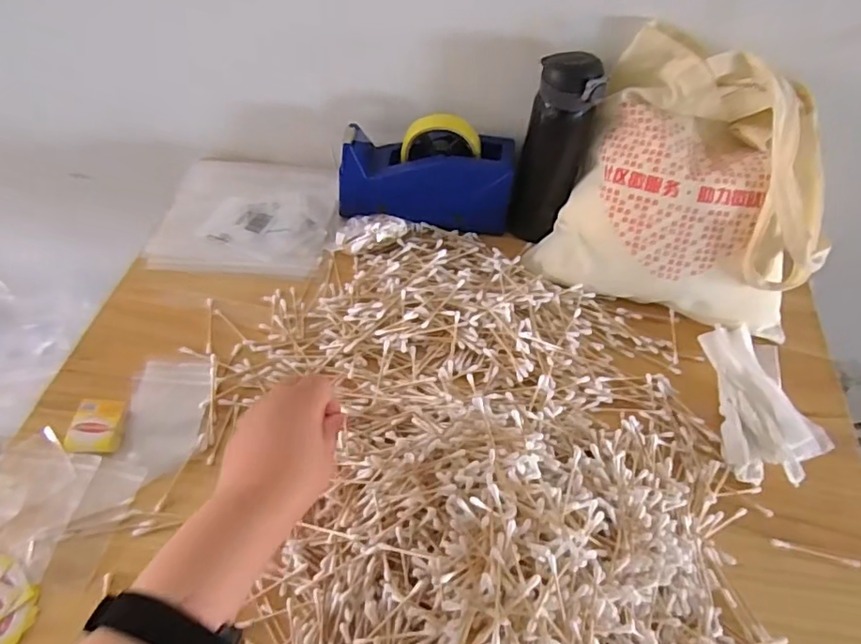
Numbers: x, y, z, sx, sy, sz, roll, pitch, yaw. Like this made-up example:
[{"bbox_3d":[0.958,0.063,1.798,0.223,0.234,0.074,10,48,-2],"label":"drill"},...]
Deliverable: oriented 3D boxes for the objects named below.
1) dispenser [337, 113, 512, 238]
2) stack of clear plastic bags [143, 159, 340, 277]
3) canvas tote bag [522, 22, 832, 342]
[{"bbox_3d":[-0.007,-0.171,0.663,0.202,0.099,0.074,5,53,5],"label":"dispenser"},{"bbox_3d":[-0.217,-0.130,0.693,0.199,0.017,0.180,7,52,1],"label":"stack of clear plastic bags"},{"bbox_3d":[0.261,-0.138,0.575,0.264,0.214,0.145,15,54,12],"label":"canvas tote bag"}]

